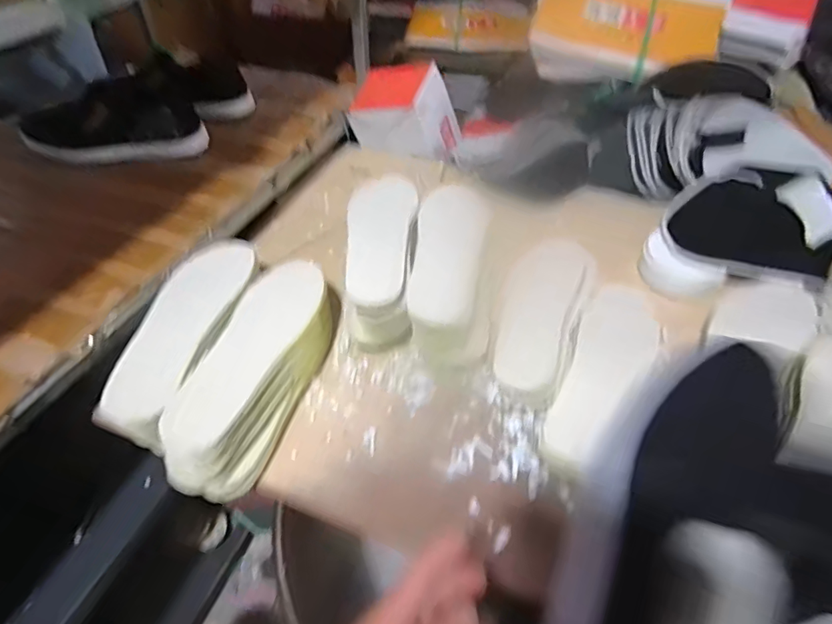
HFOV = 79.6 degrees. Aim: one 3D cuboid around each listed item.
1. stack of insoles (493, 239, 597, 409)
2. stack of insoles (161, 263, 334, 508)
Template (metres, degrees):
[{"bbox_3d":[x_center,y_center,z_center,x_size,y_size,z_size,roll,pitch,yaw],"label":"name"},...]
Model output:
[{"bbox_3d":[0.152,-0.001,0.595,0.089,0.055,0.236,19,50,14],"label":"stack of insoles"},{"bbox_3d":[-0.168,0.059,0.532,0.093,0.076,0.259,14,49,10],"label":"stack of insoles"}]

